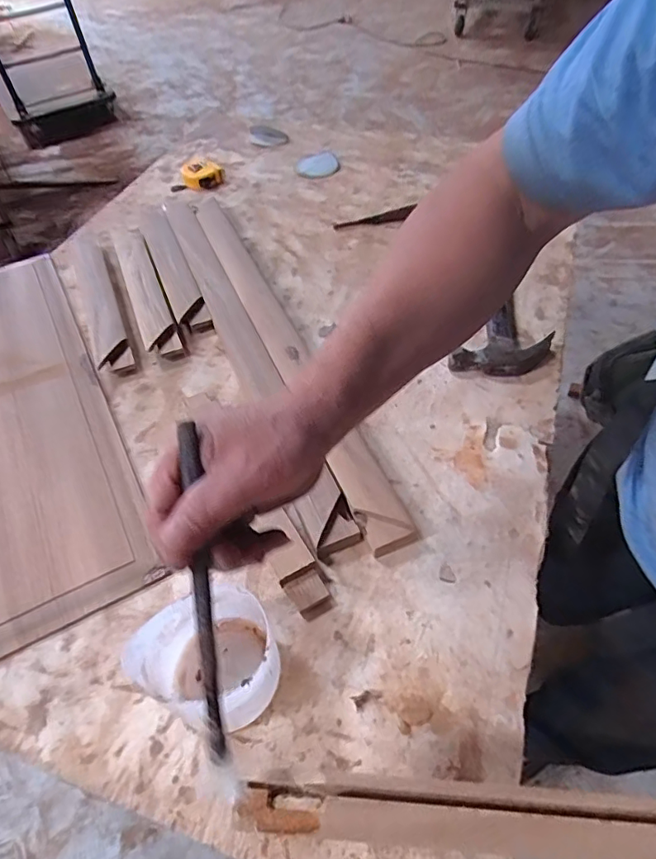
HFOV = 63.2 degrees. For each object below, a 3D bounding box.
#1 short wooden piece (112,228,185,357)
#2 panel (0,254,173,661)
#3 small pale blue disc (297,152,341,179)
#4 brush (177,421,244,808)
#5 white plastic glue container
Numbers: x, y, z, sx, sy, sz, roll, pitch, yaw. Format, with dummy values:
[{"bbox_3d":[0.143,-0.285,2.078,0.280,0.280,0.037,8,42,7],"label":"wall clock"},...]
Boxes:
[{"bbox_3d":[-0.283,-0.224,0.815,0.047,0.034,0.321,-20,53,-12],"label":"short wooden piece"},{"bbox_3d":[-0.419,-0.014,0.656,0.261,0.015,0.618,-24,56,-16],"label":"panel"},{"bbox_3d":[-0.021,-0.534,1.072,0.085,0.004,0.091,-15,52,-9],"label":"small pale blue disc"},{"bbox_3d":[-0.064,0.095,0.281,0.015,0.010,0.196,-6,90,-3],"label":"brush"},{"bbox_3d":[-0.097,0.180,0.426,0.098,0.108,0.089,-14,52,-8],"label":"white plastic glue container"}]

